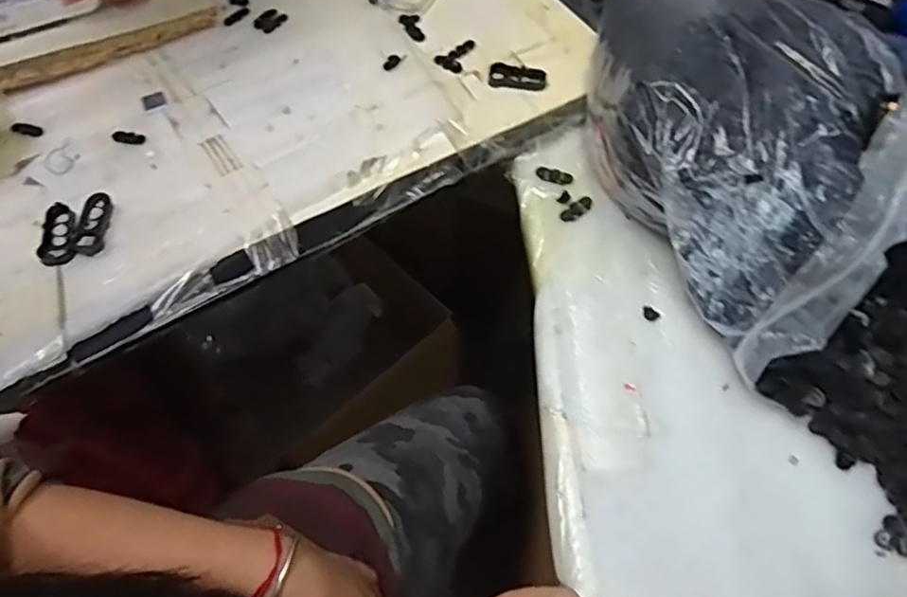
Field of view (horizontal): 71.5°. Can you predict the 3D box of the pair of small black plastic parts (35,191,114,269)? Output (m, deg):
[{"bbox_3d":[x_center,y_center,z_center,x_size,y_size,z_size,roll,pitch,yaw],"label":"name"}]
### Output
[{"bbox_3d":[-0.278,-0.050,0.465,0.046,0.012,0.053,-7,61,-3],"label":"pair of small black plastic parts"}]

